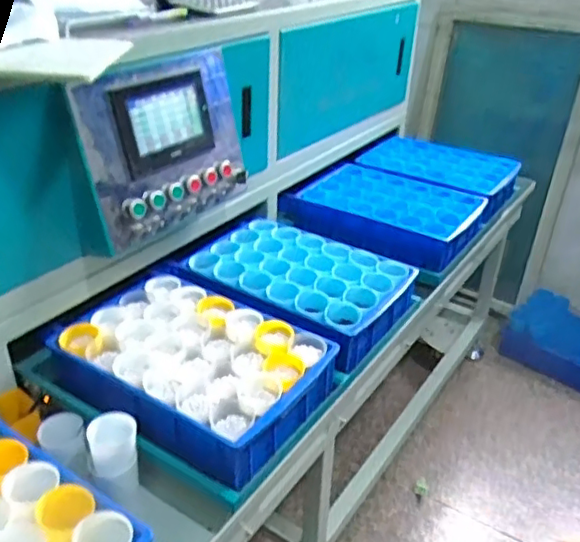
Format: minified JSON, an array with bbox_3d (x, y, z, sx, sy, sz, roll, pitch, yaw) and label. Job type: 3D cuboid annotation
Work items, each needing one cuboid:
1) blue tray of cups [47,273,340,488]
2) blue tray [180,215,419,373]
[{"bbox_3d":[-0.153,0.149,0.984,0.379,0.087,0.279,21,36,29],"label":"blue tray of cups"},{"bbox_3d":[0.006,0.021,1.202,0.413,0.095,0.293,21,36,29],"label":"blue tray"}]

